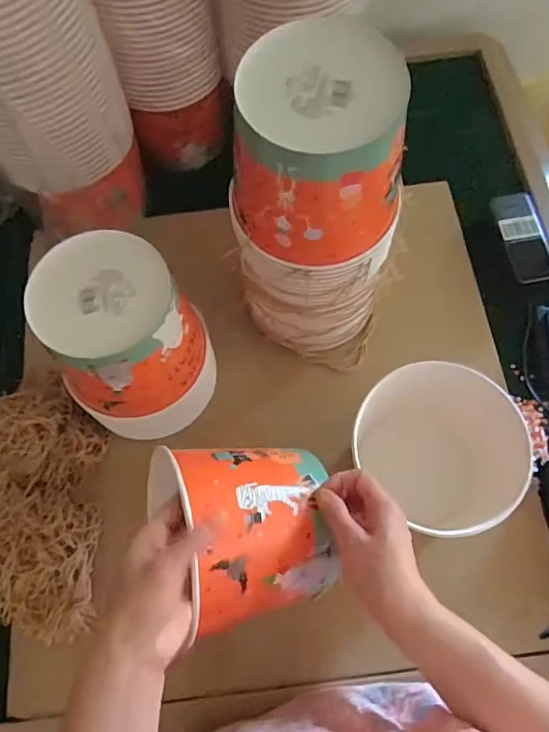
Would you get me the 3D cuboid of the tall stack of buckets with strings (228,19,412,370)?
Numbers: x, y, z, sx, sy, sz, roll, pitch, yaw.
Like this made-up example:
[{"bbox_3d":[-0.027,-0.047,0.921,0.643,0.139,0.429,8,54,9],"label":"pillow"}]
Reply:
[{"bbox_3d":[0.047,-0.133,0.552,0.148,0.346,0.134,22,71,10],"label":"tall stack of buckets with strings"}]

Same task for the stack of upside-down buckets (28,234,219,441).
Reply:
[{"bbox_3d":[-0.146,-0.021,0.573,0.137,0.216,0.139,-2,69,1],"label":"stack of upside-down buckets"}]

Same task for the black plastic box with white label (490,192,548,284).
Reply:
[{"bbox_3d":[0.324,-0.166,0.697,0.066,0.014,0.119,-11,77,-13],"label":"black plastic box with white label"}]

